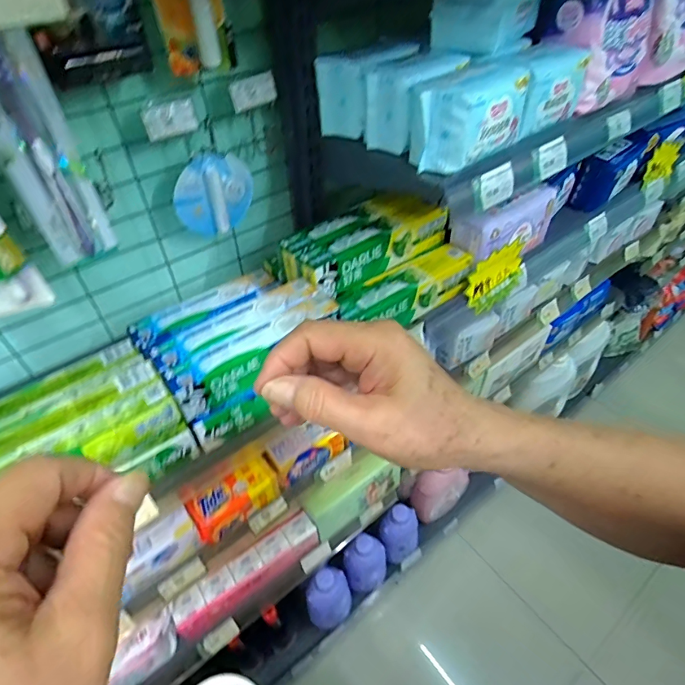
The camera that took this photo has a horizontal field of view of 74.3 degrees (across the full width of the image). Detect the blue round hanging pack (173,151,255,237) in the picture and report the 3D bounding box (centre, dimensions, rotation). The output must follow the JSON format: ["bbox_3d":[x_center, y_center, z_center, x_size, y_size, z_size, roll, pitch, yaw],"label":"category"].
[{"bbox_3d":[-0.165,-0.192,0.591,0.019,0.103,0.107,35,56,29],"label":"blue round hanging pack"}]

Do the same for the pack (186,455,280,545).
[{"bbox_3d":[-0.147,0.214,0.618,0.120,0.052,0.049,-33,54,-27],"label":"pack"}]

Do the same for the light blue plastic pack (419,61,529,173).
[{"bbox_3d":[0.144,-0.247,0.496,0.127,0.078,0.059,-33,54,-27],"label":"light blue plastic pack"}]

